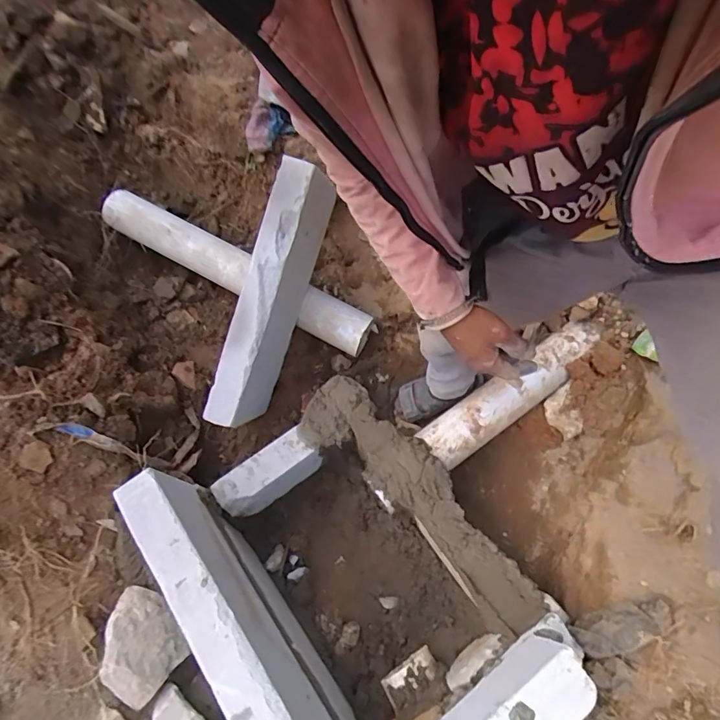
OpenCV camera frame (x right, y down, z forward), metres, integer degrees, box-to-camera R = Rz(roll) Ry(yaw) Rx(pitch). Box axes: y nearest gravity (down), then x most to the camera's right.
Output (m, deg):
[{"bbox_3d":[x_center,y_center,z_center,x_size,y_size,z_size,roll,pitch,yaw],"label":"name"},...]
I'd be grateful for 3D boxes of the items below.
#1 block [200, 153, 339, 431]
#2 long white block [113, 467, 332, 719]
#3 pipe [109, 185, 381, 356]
[{"bbox_3d":[-0.206,-0.144,1.077,0.074,0.212,0.588,23,101,13],"label":"block"},{"bbox_3d":[-0.213,0.475,0.800,0.083,0.243,0.603,-36,68,-12],"label":"long white block"},{"bbox_3d":[-0.365,-0.265,1.264,0.861,0.098,0.129,26,69,15],"label":"pipe"}]

